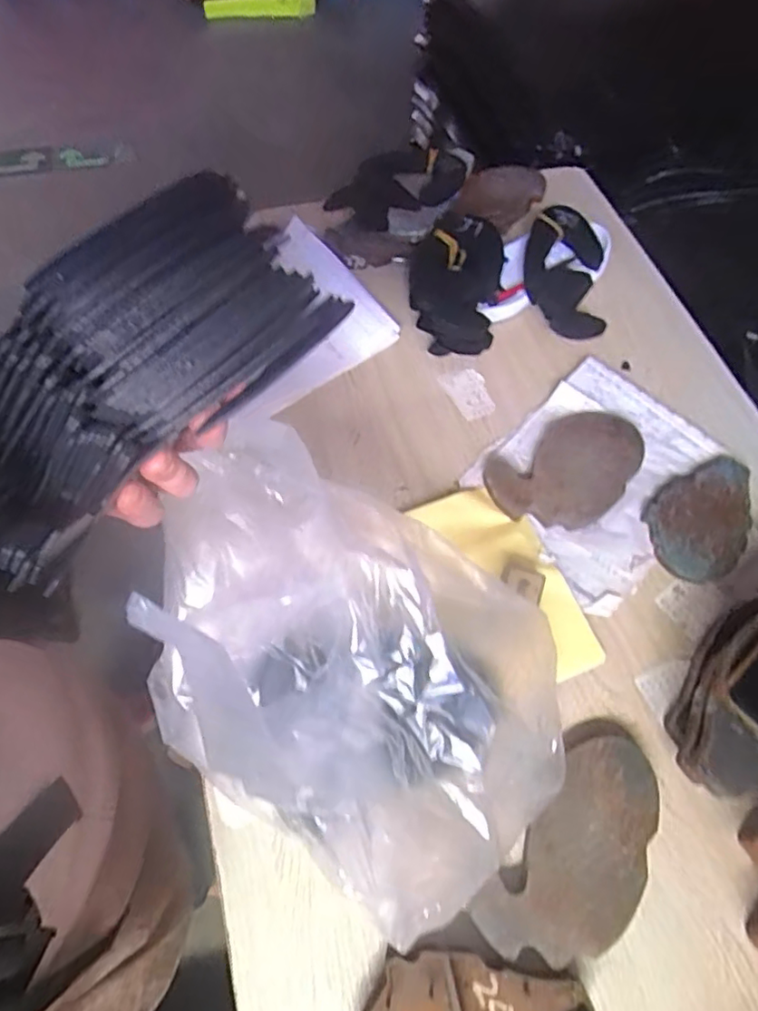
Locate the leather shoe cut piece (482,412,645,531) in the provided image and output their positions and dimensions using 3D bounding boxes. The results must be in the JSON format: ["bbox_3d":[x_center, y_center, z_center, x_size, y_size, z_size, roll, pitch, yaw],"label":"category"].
[{"bbox_3d":[0.204,-0.038,0.616,0.183,0.024,0.111,-29,68,-16],"label":"leather shoe cut piece"}]

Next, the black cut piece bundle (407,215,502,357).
[{"bbox_3d":[0.090,-0.264,0.692,0.106,0.066,0.166,11,63,2],"label":"black cut piece bundle"}]

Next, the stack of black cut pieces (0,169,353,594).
[{"bbox_3d":[-0.108,-0.052,0.231,0.173,0.049,0.084,-42,71,2],"label":"stack of black cut pieces"}]

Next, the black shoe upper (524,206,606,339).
[{"bbox_3d":[0.234,-0.296,0.734,0.102,0.052,0.171,4,63,-2],"label":"black shoe upper"}]

